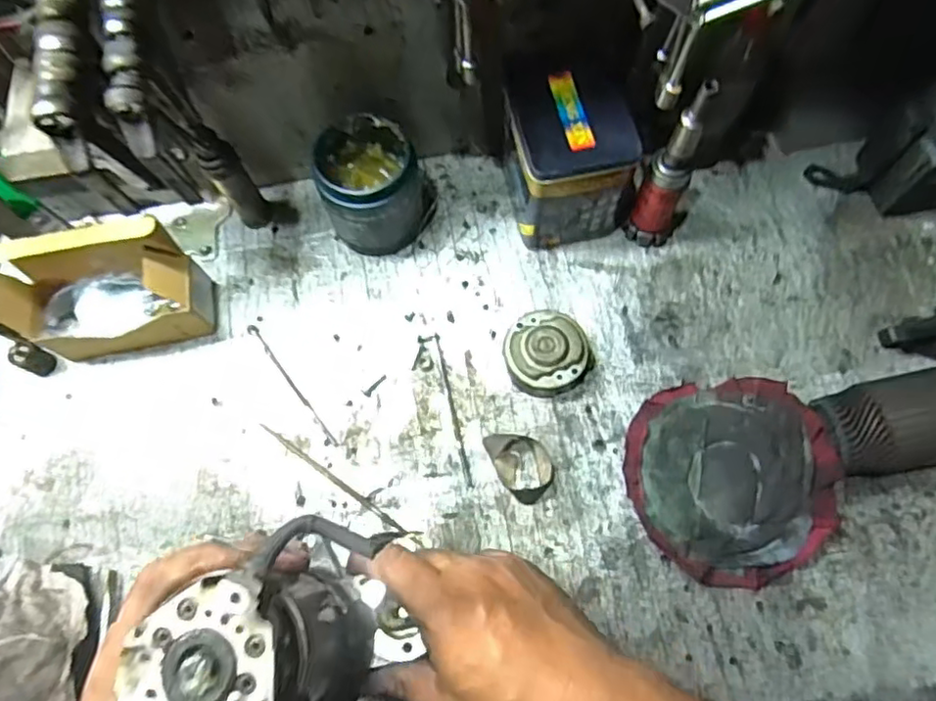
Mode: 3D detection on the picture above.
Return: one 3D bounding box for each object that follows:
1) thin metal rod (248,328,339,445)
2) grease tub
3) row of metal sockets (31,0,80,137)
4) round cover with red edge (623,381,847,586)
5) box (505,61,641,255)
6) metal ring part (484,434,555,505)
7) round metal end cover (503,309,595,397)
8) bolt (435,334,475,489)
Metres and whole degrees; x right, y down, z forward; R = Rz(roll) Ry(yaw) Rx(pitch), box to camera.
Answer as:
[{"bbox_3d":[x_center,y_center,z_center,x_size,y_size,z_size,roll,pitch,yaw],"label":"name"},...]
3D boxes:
[{"bbox_3d":[-0.160,0.029,0.569,0.008,0.004,0.144,-38,74,-12],"label":"thin metal rod"},{"bbox_3d":[-0.082,-0.152,0.579,0.097,0.091,0.094,0,70,1],"label":"grease tub"},{"bbox_3d":[-0.249,-0.186,0.378,0.020,0.018,0.119,-12,71,-4],"label":"row of metal sockets"},{"bbox_3d":[0.212,0.102,0.505,0.147,0.054,0.167,-22,72,-7],"label":"round cover with red edge"},{"bbox_3d":[0.089,-0.176,0.570,0.099,0.124,0.118,-13,71,-2],"label":"box"},{"bbox_3d":[0.048,0.095,0.530,0.045,0.020,0.064,-26,72,-8],"label":"metal ring part"},{"bbox_3d":[0.069,0.002,0.555,0.071,0.035,0.073,0,70,1],"label":"round metal end cover"},{"bbox_3d":[-0.013,0.051,0.556,0.006,0.004,0.141,-12,71,-4],"label":"bolt"}]

